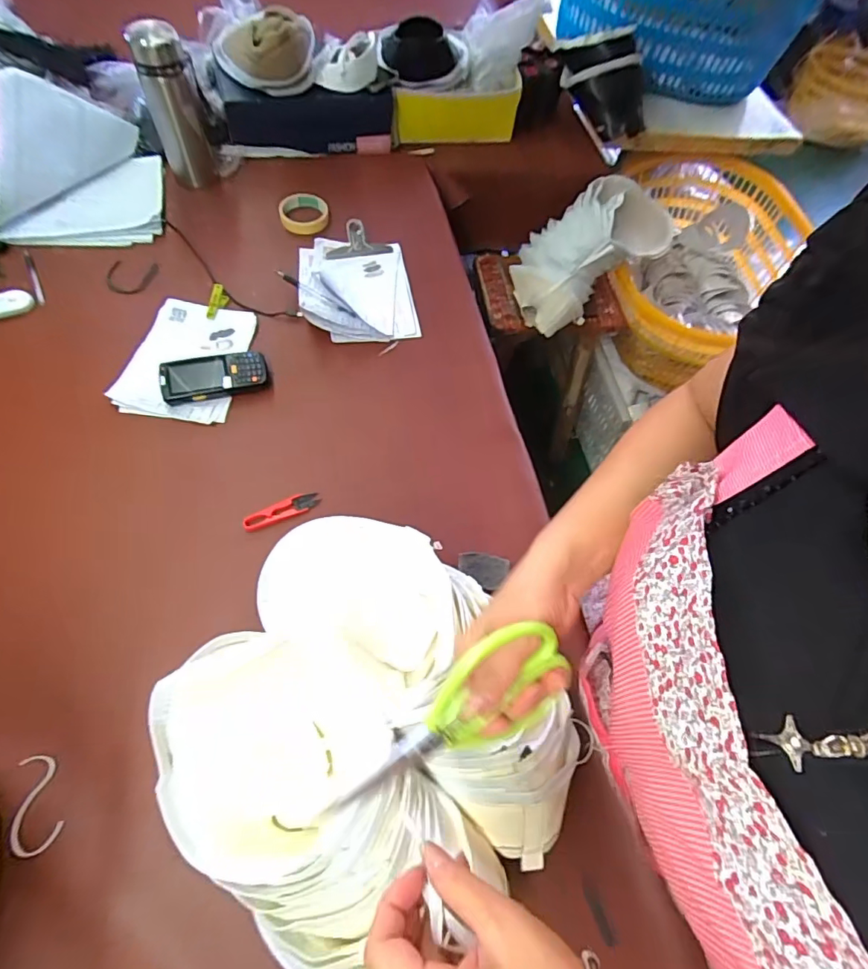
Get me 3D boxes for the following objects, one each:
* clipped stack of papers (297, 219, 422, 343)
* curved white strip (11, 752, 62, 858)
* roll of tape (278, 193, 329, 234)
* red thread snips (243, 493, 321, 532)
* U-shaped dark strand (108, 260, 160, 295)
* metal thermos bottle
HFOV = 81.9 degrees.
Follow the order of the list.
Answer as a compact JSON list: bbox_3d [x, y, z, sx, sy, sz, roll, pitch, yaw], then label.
[{"bbox_3d":[-0.134,-0.348,0.857,0.191,0.057,0.233,-7,63,-11],"label":"clipped stack of papers"},{"bbox_3d":[-0.389,0.310,0.487,0.039,0.006,0.086,-17,64,-25],"label":"curved white strip"},{"bbox_3d":[-0.238,-0.497,0.916,0.087,0.024,0.093,-6,63,-10],"label":"roll of tape"},{"bbox_3d":[-0.204,0.032,0.670,0.101,0.010,0.026,-19,66,-17],"label":"red thread snips"},{"bbox_3d":[-0.520,-0.353,0.851,0.078,0.011,0.074,7,61,-4],"label":"U-shaped dark strand"},{"bbox_3d":[-0.476,-0.697,0.915,0.094,0.219,0.102,-20,67,-13],"label":"metal thermos bottle"}]

